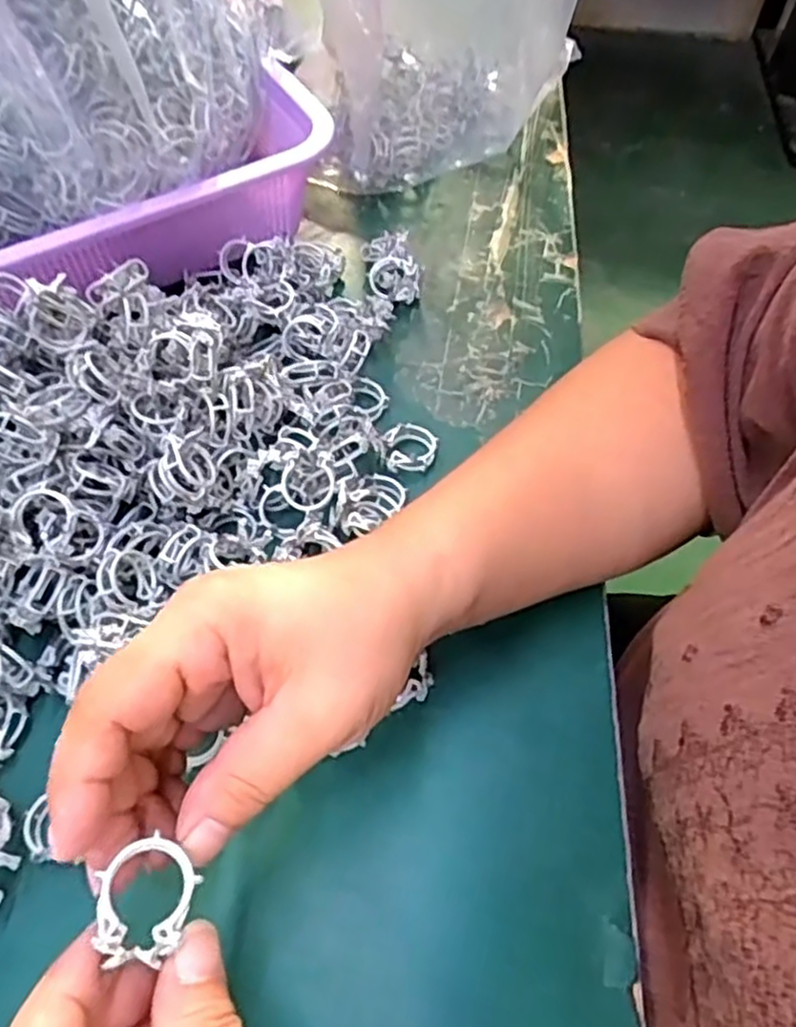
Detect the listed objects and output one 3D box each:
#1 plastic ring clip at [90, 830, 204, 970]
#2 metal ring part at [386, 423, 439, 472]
[{"bbox_3d":[-0.069,0.105,0.196,0.023,0.011,0.025,26,53,-8],"label":"plastic ring clip"},{"bbox_3d":[0.007,-0.033,0.363,0.025,0.009,0.026,1,57,-1],"label":"metal ring part"}]

